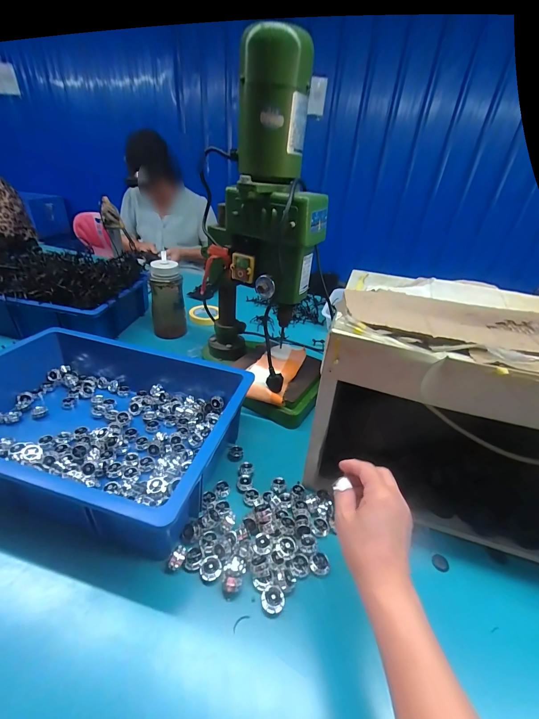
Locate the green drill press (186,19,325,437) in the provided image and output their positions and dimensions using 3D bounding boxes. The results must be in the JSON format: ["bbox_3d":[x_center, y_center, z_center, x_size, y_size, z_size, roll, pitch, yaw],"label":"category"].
[{"bbox_3d":[-0.006,-0.191,0.559,0.210,0.540,0.251,2,33,-6],"label":"green drill press"}]

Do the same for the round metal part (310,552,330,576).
[{"bbox_3d":[0.063,0.255,0.385,0.023,0.005,0.023,4,32,-3],"label":"round metal part"}]

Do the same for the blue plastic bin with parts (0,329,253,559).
[{"bbox_3d":[-0.292,0.086,0.518,0.468,0.124,0.337,13,33,11],"label":"blue plastic bin with parts"}]

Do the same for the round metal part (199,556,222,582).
[{"bbox_3d":[-0.070,0.249,0.368,0.025,0.008,0.024,4,32,-3],"label":"round metal part"}]

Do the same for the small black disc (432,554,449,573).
[{"bbox_3d":[0.226,0.270,0.409,0.028,0.004,0.021,5,38,-27],"label":"small black disc"}]

